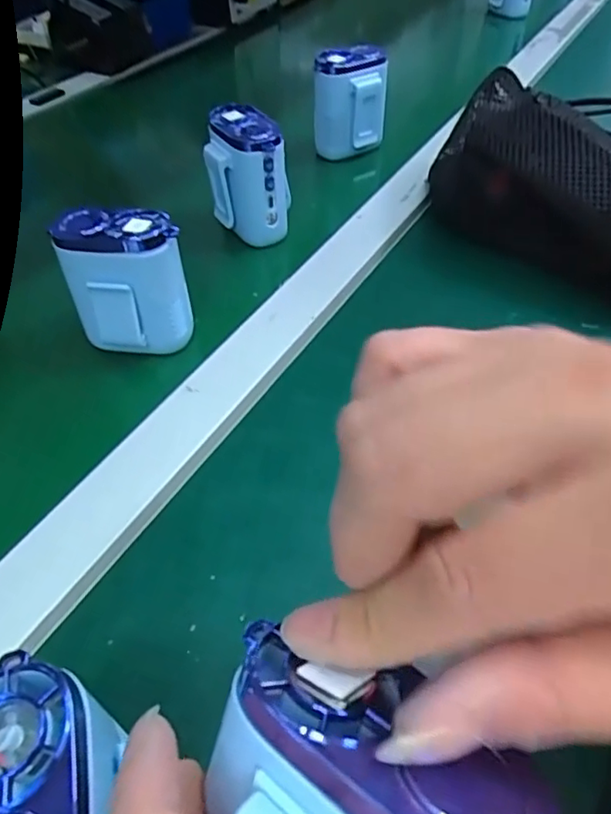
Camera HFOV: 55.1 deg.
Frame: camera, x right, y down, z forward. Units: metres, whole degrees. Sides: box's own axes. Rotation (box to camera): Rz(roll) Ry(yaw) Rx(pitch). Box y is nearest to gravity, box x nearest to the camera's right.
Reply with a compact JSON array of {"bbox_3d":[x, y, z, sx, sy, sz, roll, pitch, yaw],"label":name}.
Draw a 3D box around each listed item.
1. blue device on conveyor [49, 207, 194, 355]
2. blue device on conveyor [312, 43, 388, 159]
[{"bbox_3d":[-0.104,-0.072,0.345,0.064,0.082,0.031,-9,50,-10],"label":"blue device on conveyor"},{"bbox_3d":[0.040,-0.274,0.529,0.063,0.080,0.040,4,49,1],"label":"blue device on conveyor"}]

